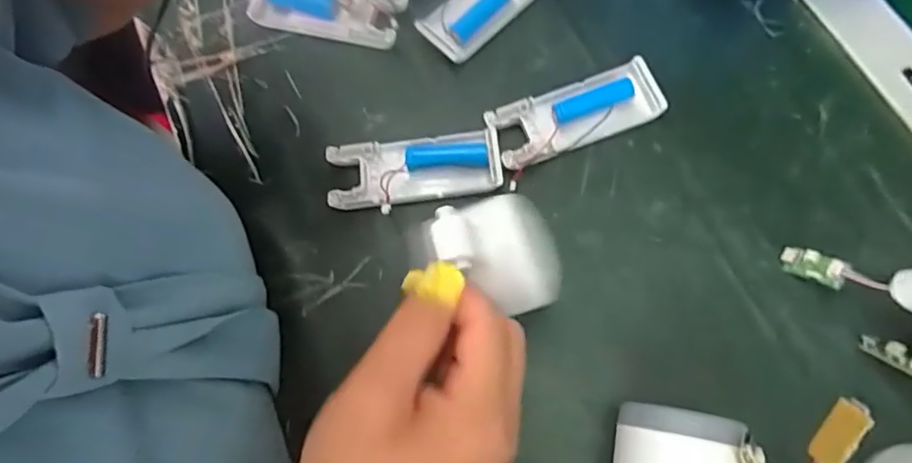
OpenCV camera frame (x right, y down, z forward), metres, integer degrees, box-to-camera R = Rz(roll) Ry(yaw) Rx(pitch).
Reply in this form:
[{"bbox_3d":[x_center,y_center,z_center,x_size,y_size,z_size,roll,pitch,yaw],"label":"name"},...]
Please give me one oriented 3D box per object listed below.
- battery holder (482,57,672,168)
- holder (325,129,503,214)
[{"bbox_3d":[0.073,-0.073,0.355,0.102,0.016,0.038,-20,72,0],"label":"battery holder"},{"bbox_3d":[-0.025,-0.038,0.358,0.104,0.014,0.039,-8,73,3],"label":"holder"}]

